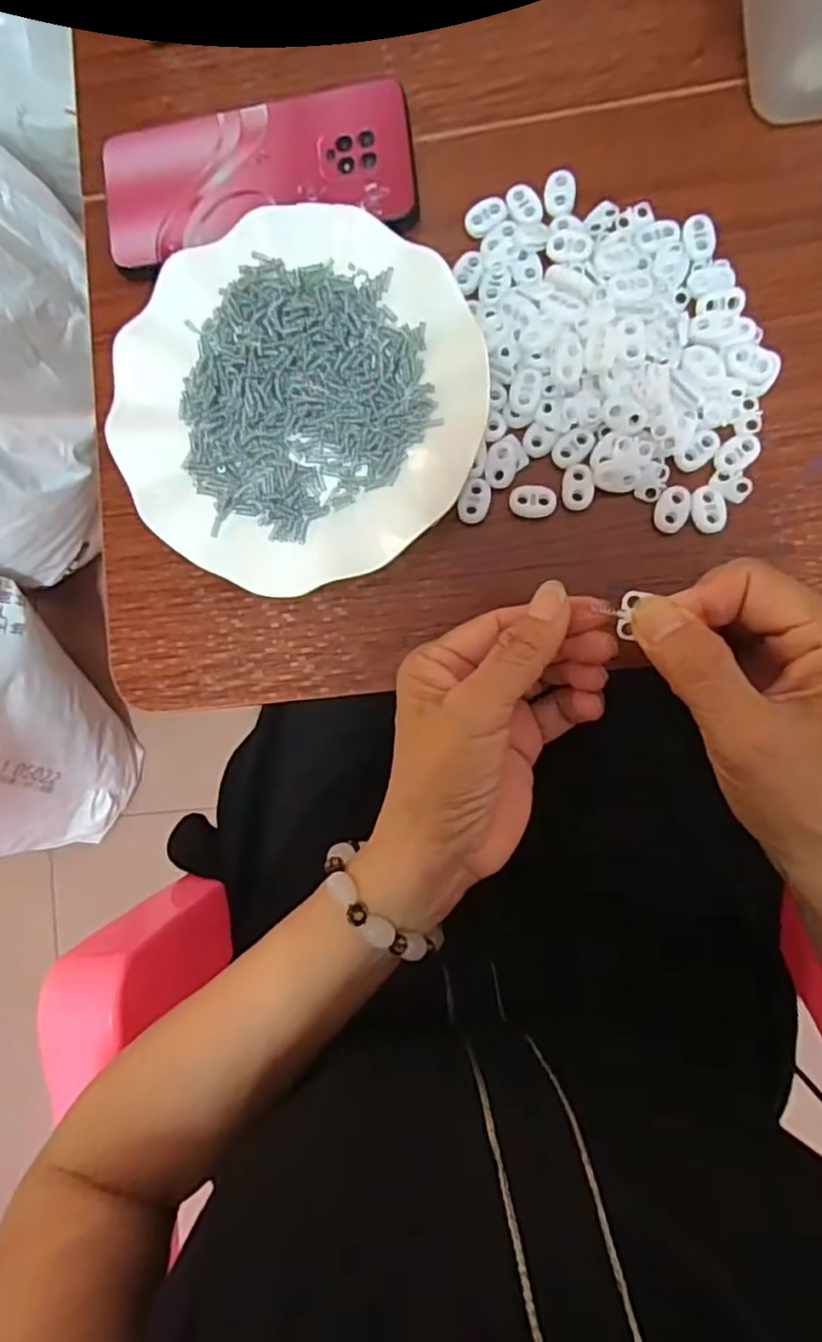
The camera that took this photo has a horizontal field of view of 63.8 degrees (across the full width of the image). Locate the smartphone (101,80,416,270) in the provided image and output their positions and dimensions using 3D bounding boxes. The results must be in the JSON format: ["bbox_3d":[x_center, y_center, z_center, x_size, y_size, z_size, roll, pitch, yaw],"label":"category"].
[{"bbox_3d":[-0.082,-0.261,0.350,0.163,0.010,0.074,-6,87,6],"label":"smartphone"}]

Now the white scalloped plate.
[{"bbox_3d":[-0.056,-0.135,0.335,0.179,0.020,0.179,0,87,6],"label":"white scalloped plate"}]

